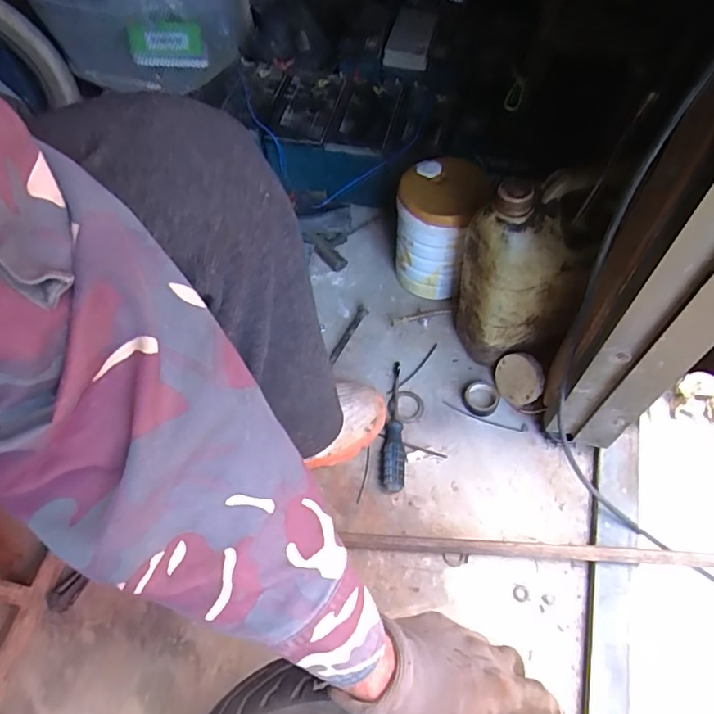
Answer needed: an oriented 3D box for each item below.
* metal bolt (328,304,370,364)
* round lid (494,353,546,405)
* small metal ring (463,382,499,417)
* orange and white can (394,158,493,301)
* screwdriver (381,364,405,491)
[{"bbox_3d":[-0.012,-0.034,0.813,0.020,0.011,0.109,22,63,14],"label":"metal bolt"},{"bbox_3d":[0.219,0.029,0.727,0.020,0.067,0.066,-7,60,-40],"label":"round lid"},{"bbox_3d":[0.170,0.058,0.743,0.049,0.013,0.048,-1,60,2],"label":"small metal ring"},{"bbox_3d":[0.118,-0.189,0.798,0.107,0.195,0.106,-1,60,2],"label":"orange and white can"},{"bbox_3d":[0.054,0.087,0.728,0.029,0.027,0.189,4,60,5],"label":"screwdriver"}]

